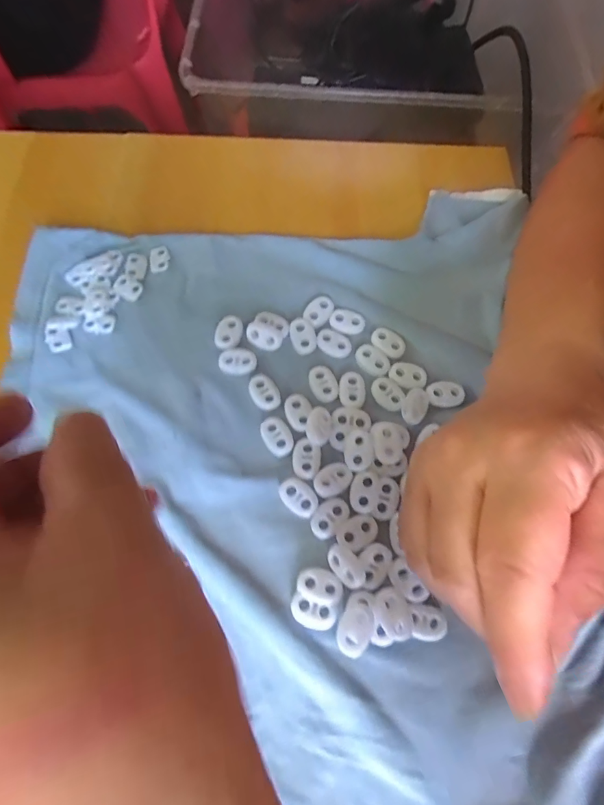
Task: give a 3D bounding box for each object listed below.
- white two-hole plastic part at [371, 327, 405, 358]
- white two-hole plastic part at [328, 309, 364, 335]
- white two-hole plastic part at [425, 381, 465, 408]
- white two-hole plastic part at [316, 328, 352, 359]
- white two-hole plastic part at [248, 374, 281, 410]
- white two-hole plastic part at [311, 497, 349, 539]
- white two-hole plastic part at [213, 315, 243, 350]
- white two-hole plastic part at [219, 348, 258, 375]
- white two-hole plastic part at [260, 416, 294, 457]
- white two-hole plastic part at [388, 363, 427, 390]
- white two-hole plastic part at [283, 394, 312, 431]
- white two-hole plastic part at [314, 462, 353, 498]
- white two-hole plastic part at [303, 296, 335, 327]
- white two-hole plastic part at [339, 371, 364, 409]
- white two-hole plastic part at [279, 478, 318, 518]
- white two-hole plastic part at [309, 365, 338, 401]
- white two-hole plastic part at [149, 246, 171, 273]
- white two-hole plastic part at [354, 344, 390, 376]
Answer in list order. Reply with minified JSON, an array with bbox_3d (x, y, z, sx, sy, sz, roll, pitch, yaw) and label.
[{"bbox_3d":[0.053,-0.037,0.248,0.022,0.004,0.014,39,74,12],"label":"white two-hole plastic part"},{"bbox_3d":[0.028,-0.051,0.252,0.022,0.004,0.015,16,70,5],"label":"white two-hole plastic part"},{"bbox_3d":[0.084,-0.006,0.236,0.022,0.004,0.016,-7,70,-3],"label":"white two-hole plastic part"},{"bbox_3d":[0.019,-0.037,0.246,0.022,0.004,0.015,29,72,10],"label":"white two-hole plastic part"},{"bbox_3d":[-0.022,-0.007,0.235,0.015,0.004,0.022,-23,72,-9],"label":"white two-hole plastic part"},{"bbox_3d":[0.014,0.059,0.210,0.014,0.004,0.022,41,74,13],"label":"white two-hole plastic part"},{"bbox_3d":[-0.045,-0.042,0.250,0.016,0.005,0.023,19,71,6],"label":"white two-hole plastic part"},{"bbox_3d":[-0.039,-0.025,0.242,0.023,0.004,0.015,6,70,1],"label":"white two-hole plastic part"},{"bbox_3d":[-0.014,0.018,0.225,0.015,0.004,0.023,-28,73,-10],"label":"white two-hole plastic part"},{"bbox_3d":[0.063,-0.017,0.240,0.022,0.004,0.016,20,71,6],"label":"white two-hole plastic part"},{"bbox_3d":[-0.002,0.005,0.231,0.015,0.005,0.021,-20,71,-8],"label":"white two-hole plastic part"},{"bbox_3d":[0.017,0.040,0.216,0.022,0.004,0.015,-33,74,-12],"label":"white two-hole plastic part"},{"bbox_3d":[0.010,-0.058,0.255,0.015,0.004,0.021,35,73,11],"label":"white two-hole plastic part"},{"bbox_3d":[0.029,-0.008,0.236,0.014,0.004,0.023,1,70,0],"label":"white two-hole plastic part"},{"bbox_3d":[-0.002,0.049,0.213,0.022,0.004,0.015,42,74,13],"label":"white two-hole plastic part"},{"bbox_3d":[0.013,-0.011,0.238,0.015,0.004,0.023,-20,71,-8],"label":"white two-hole plastic part"},{"bbox_3d":[-0.094,-0.095,0.268,0.013,0.004,0.019,-12,70,-5],"label":"white two-hole plastic part"},{"bbox_3d":[0.042,-0.026,0.243,0.015,0.004,0.022,-41,76,-14],"label":"white two-hole plastic part"}]

